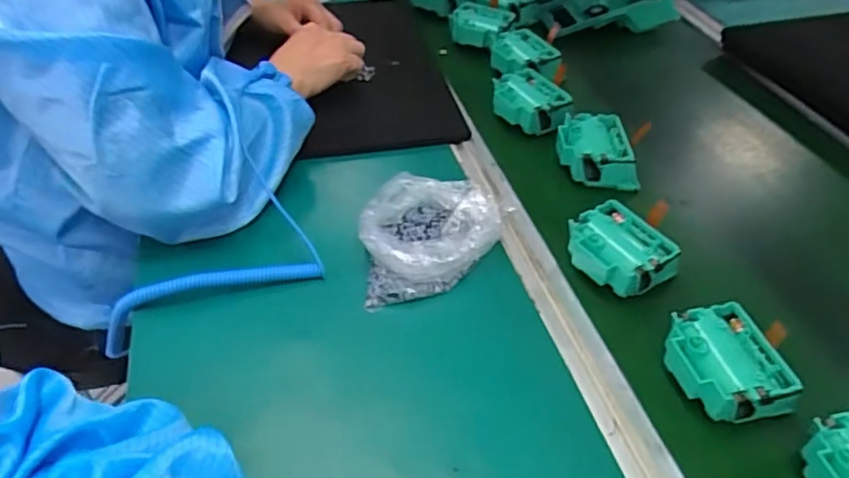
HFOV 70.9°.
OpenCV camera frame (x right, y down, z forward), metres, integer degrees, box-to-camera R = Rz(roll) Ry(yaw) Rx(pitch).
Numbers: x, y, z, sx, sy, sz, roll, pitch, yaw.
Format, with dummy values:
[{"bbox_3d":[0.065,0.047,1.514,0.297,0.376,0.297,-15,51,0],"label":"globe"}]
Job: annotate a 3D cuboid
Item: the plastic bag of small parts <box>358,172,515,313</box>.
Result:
[{"bbox_3d":[0.005,-0.003,0.496,0.106,0.042,0.139,11,46,10],"label":"plastic bag of small parts"}]

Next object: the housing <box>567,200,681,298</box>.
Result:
[{"bbox_3d":[0.161,0.010,0.495,0.067,0.034,0.076,-25,51,-24],"label":"housing"}]

